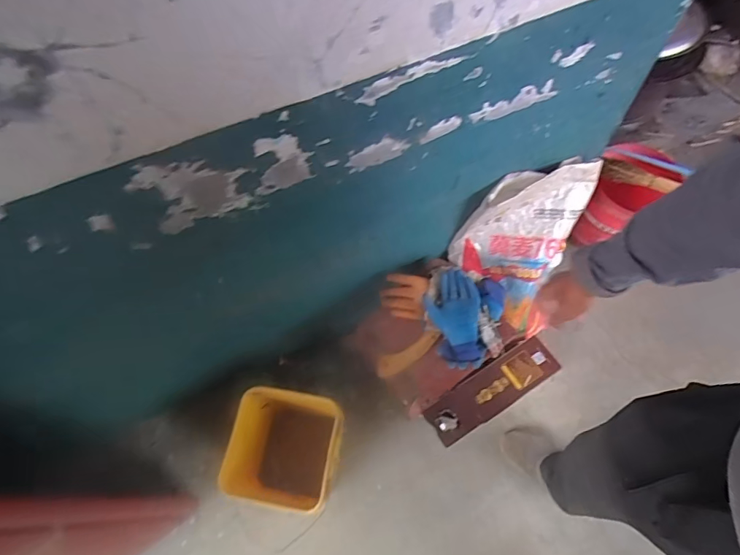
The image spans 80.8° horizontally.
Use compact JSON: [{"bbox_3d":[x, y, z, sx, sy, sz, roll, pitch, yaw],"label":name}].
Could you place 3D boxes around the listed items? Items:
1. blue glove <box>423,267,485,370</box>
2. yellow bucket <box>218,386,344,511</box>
[{"bbox_3d":[0.193,0.092,0.981,0.116,0.050,0.214,-10,64,-2],"label":"blue glove"},{"bbox_3d":[-0.194,0.423,1.064,0.243,0.224,0.238,9,65,7],"label":"yellow bucket"}]

